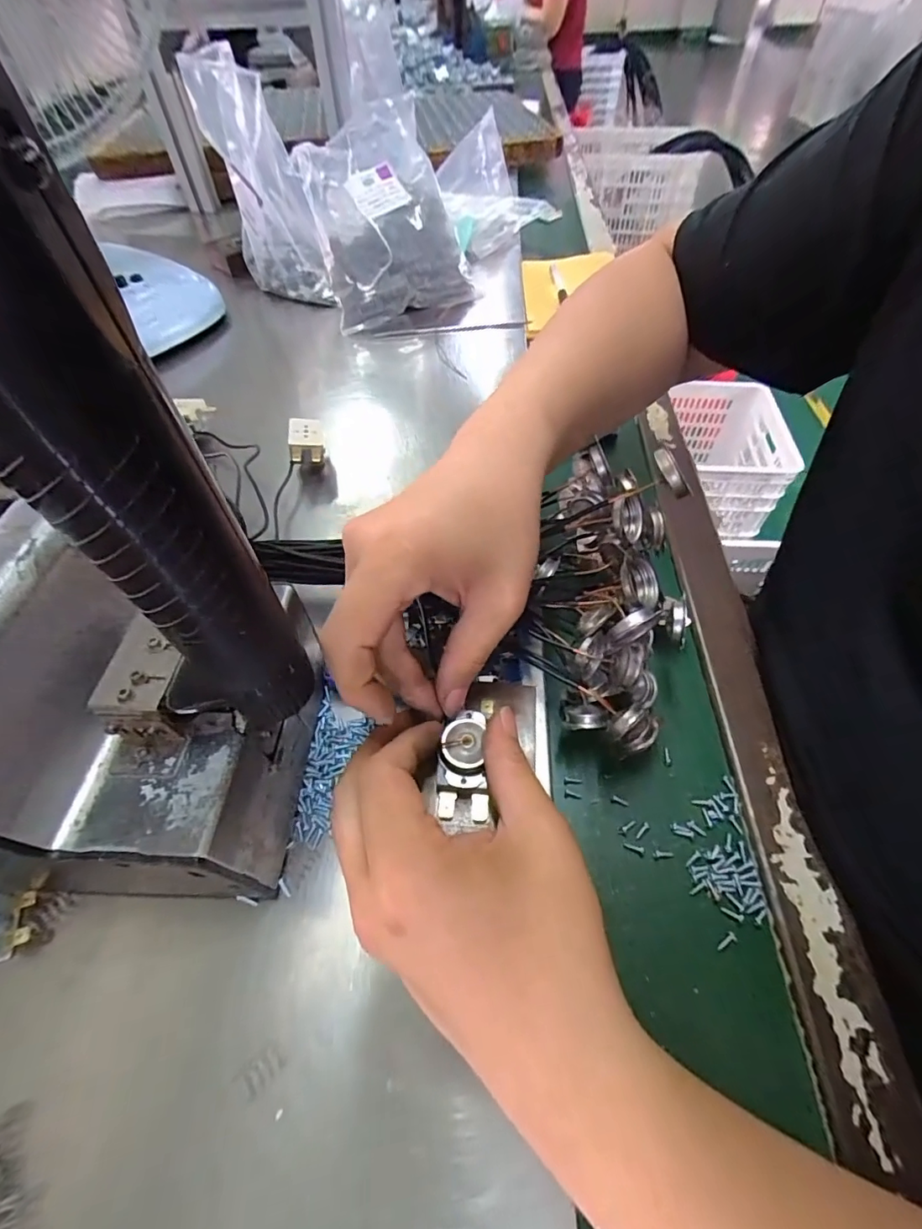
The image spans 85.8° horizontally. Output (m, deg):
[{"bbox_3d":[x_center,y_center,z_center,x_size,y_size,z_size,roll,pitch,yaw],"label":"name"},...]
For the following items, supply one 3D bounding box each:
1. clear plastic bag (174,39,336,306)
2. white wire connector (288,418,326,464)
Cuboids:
[{"bbox_3d":[-0.216,-0.466,0.545,0.093,0.188,0.131,-13,54,-8],"label":"clear plastic bag"},{"bbox_3d":[-0.123,-0.139,0.395,0.026,0.016,0.040,-9,54,-5],"label":"white wire connector"}]

